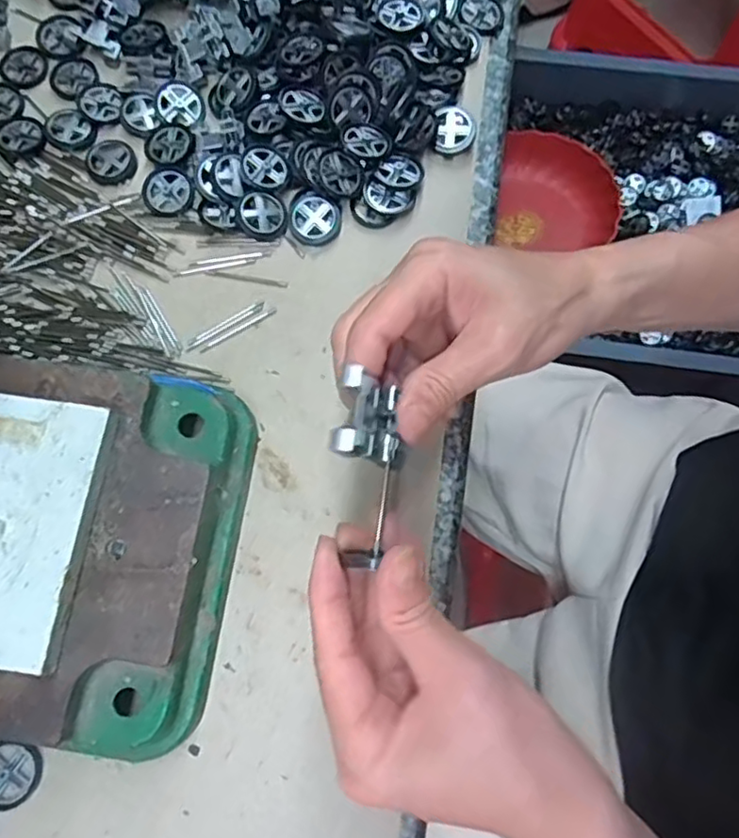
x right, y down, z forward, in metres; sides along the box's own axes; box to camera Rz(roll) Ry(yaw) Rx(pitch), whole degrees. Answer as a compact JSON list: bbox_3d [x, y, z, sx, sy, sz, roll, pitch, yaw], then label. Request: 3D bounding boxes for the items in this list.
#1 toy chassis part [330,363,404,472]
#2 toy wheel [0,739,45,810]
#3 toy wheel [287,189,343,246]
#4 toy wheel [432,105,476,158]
[{"bbox_3d":[0.001,0.001,0.241,0.026,0.020,0.031,7,75,2],"label":"toy chassis part"},{"bbox_3d":[-0.155,0.155,0.280,0.023,0.007,0.026,9,75,3],"label":"toy wheel"},{"bbox_3d":[-0.030,-0.108,0.346,0.029,0.008,0.026,25,76,7],"label":"toy wheel"},{"bbox_3d":[0.047,-0.159,0.356,0.022,0.008,0.027,5,75,2],"label":"toy wheel"}]

